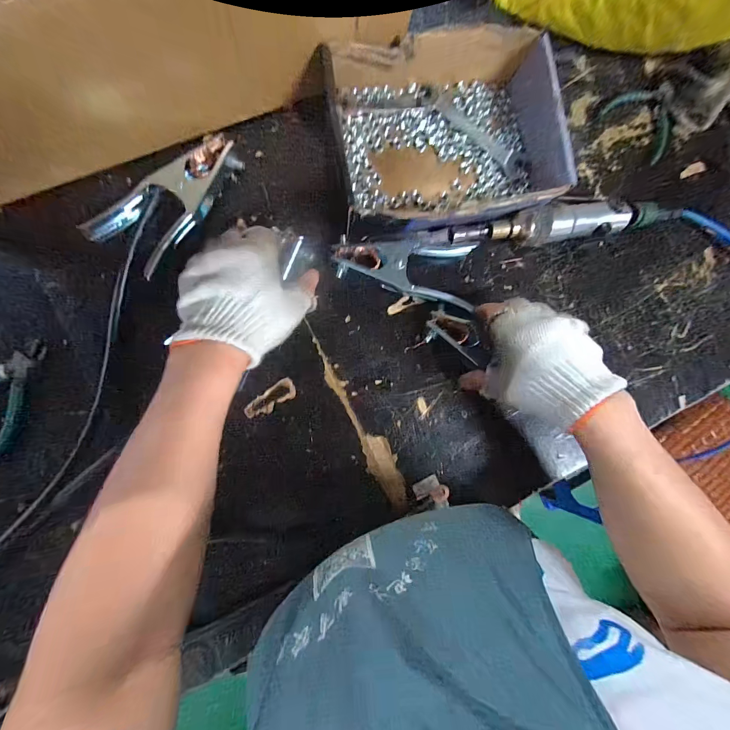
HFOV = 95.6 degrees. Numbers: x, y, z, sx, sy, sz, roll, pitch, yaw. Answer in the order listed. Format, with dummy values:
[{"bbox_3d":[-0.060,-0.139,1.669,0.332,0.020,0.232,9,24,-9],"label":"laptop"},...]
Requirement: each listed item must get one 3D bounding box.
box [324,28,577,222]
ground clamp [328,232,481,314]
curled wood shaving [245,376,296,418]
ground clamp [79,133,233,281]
[{"bbox_3d":[0.092,-0.255,0.364,0.250,0.061,0.188,-8,89,-9],"label":"box"},{"bbox_3d":[0.046,-0.114,0.367,0.155,0.032,0.069,13,86,-8],"label":"ground clamp"},{"bbox_3d":[-0.101,0.037,0.357,0.058,0.004,0.022,-33,93,-9],"label":"curled wood shaving"},{"bbox_3d":[-0.192,-0.168,0.333,0.079,0.033,0.157,37,83,-5],"label":"ground clamp"}]

